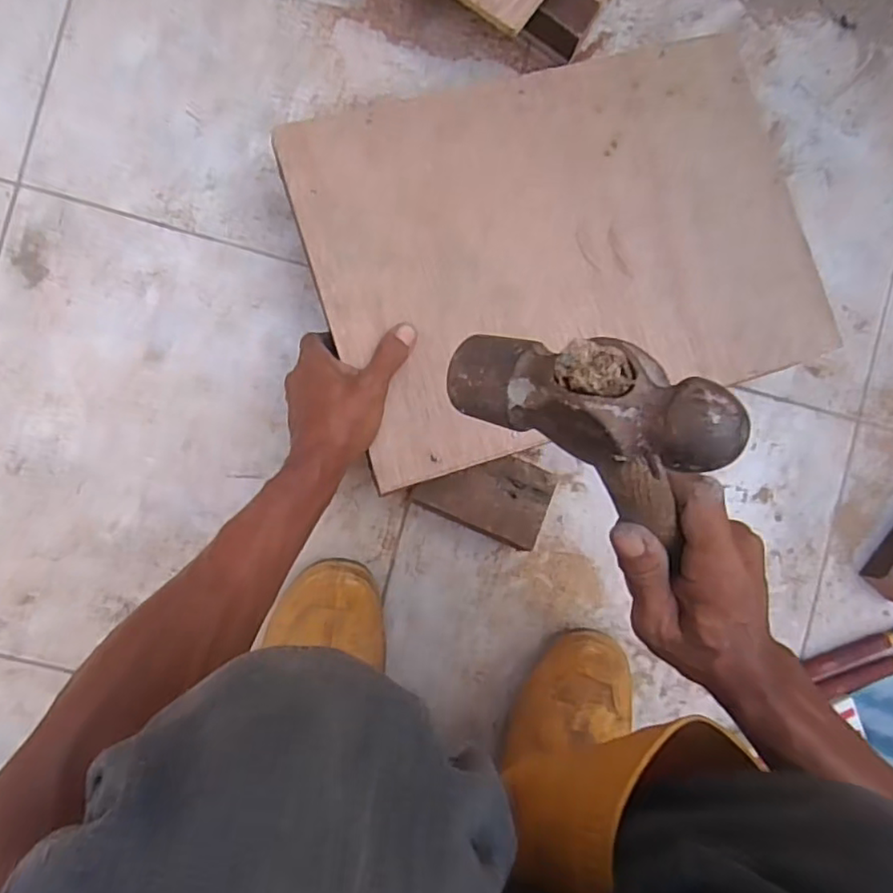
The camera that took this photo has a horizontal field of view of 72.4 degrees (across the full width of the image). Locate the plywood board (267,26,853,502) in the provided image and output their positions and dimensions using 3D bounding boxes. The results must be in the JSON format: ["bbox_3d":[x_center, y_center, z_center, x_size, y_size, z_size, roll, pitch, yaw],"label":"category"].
[{"bbox_3d":[0.101,-0.163,0.489,0.401,0.009,0.285,-17,87,-9],"label":"plywood board"}]

